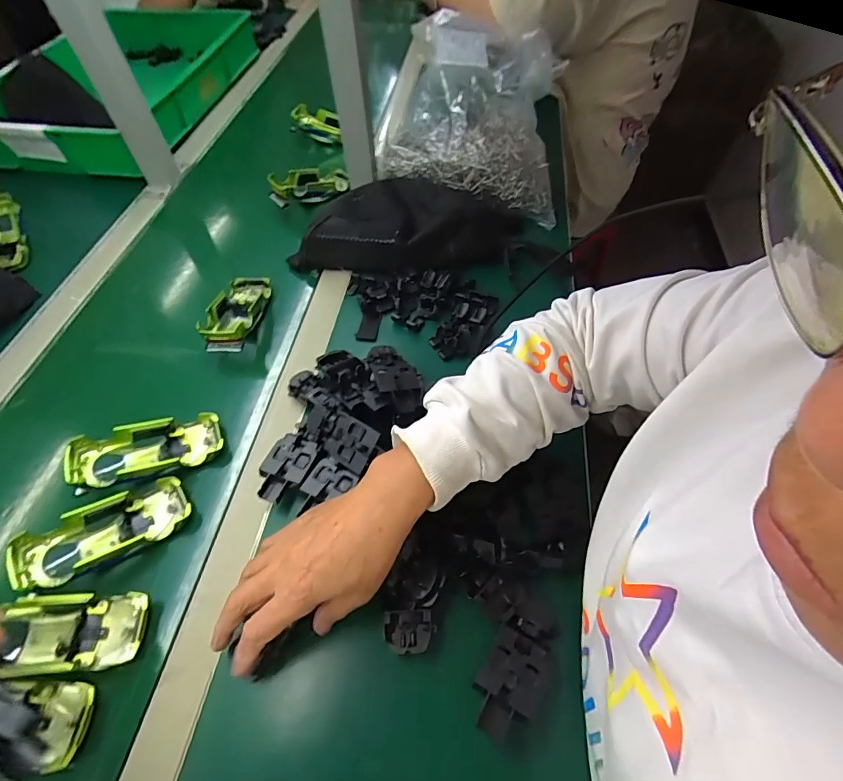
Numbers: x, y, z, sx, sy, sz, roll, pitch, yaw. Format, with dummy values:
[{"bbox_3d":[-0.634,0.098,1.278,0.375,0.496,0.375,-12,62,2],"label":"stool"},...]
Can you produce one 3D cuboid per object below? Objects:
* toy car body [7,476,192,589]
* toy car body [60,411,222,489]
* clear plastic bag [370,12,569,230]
[{"bbox_3d":[-0.285,0.129,0.403,0.132,0.033,0.054,-22,60,-27],"label":"toy car body"},{"bbox_3d":[-0.274,0.061,0.446,0.133,0.029,0.055,-12,59,-21],"label":"toy car body"},{"bbox_3d":[0.107,-0.432,0.657,0.253,0.145,0.272,17,61,11],"label":"clear plastic bag"}]

